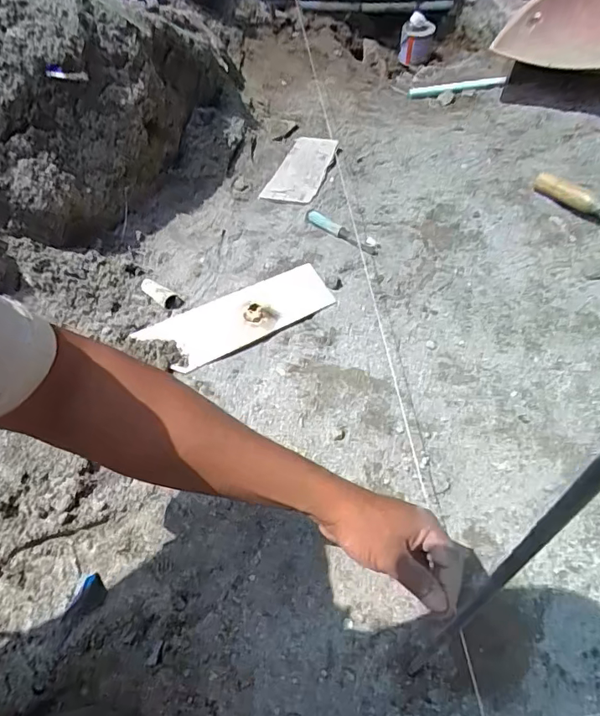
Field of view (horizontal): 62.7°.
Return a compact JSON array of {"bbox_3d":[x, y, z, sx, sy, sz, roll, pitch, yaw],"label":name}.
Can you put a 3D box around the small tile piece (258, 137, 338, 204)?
[{"bbox_3d":[0.008,-0.396,1.023,0.101,0.009,0.218,15,55,16],"label":"small tile piece"}]

